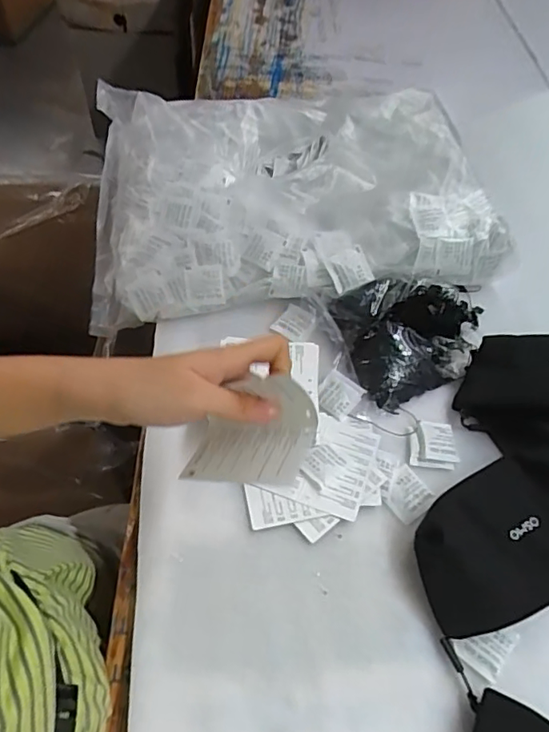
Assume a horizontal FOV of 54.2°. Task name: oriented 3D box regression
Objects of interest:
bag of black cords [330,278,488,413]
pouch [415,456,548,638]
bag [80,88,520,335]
[{"bbox_3d":[0.143,-0.034,0.539,0.141,0.050,0.114,-15,56,-13],"label":"bag of black cords"},{"bbox_3d":[0.187,0.128,0.414,0.166,0.025,0.101,-23,61,-9],"label":"pouch"},{"bbox_3d":[0.013,-0.211,0.652,0.448,0.104,0.349,-3,54,-5],"label":"bag"}]

